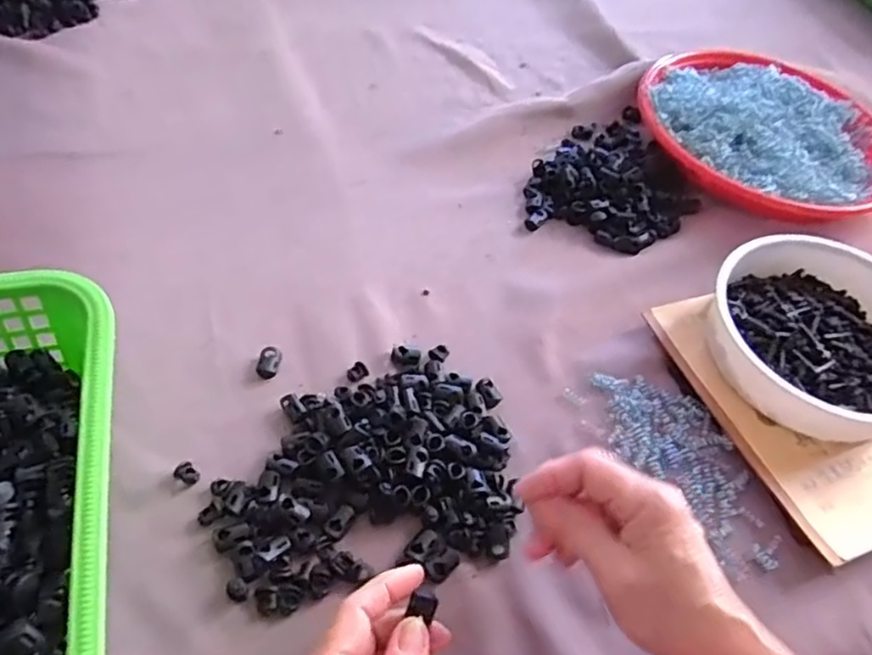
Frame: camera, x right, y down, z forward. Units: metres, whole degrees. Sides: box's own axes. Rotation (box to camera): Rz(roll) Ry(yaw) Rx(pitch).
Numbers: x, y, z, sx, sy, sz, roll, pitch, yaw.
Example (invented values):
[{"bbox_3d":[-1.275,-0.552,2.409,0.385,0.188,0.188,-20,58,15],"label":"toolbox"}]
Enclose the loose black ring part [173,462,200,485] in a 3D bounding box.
[{"bbox_3d":[-0.147,0.086,0.381,0.016,0.004,0.012,23,56,11],"label":"loose black ring part"}]

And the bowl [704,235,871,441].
[{"bbox_3d":[0.275,0.005,0.473,0.161,0.054,0.160,3,54,-4],"label":"bowl"}]

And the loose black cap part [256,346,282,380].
[{"bbox_3d":[-0.113,0.024,0.435,0.014,0.007,0.023,6,54,-2],"label":"loose black cap part"}]

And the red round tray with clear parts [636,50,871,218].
[{"bbox_3d":[0.322,-0.192,0.632,0.231,0.046,0.238,3,54,-4],"label":"red round tray with clear parts"}]

